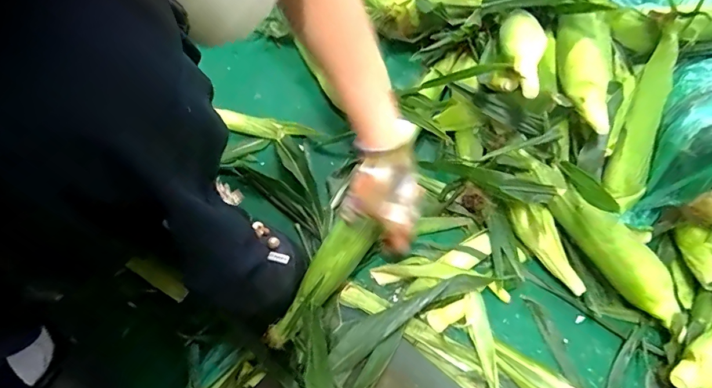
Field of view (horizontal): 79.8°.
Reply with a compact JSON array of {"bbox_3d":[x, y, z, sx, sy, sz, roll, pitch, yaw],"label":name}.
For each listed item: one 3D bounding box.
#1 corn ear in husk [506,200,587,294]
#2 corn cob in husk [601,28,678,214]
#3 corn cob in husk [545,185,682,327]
[{"bbox_3d":[0.254,0.066,0.559,0.036,0.048,0.141,-31,82,-18],"label":"corn ear in husk"},{"bbox_3d":[0.400,-0.097,0.595,0.048,0.043,0.240,17,90,11],"label":"corn cob in husk"},{"bbox_3d":[0.324,0.071,0.530,0.047,0.051,0.189,-36,77,-21],"label":"corn cob in husk"}]

